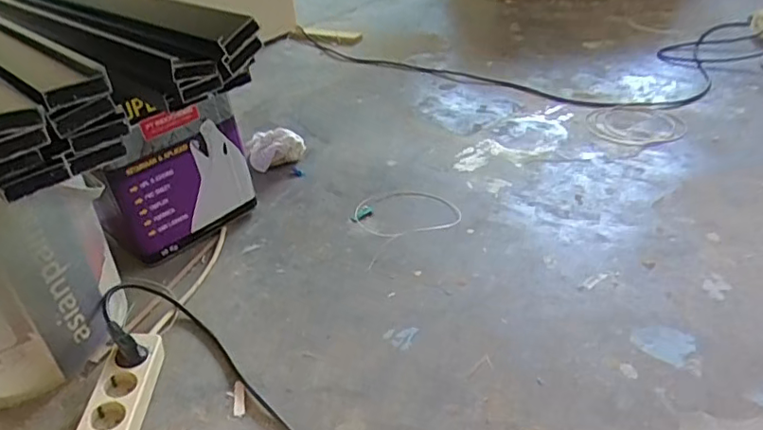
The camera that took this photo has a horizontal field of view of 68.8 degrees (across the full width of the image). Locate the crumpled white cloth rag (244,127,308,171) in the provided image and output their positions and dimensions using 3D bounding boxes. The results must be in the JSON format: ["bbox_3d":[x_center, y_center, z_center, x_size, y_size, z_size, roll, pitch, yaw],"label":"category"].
[{"bbox_3d":[-0.234,-0.148,1.220,0.118,0.060,0.108,-18,36,-22],"label":"crumpled white cloth rag"}]

